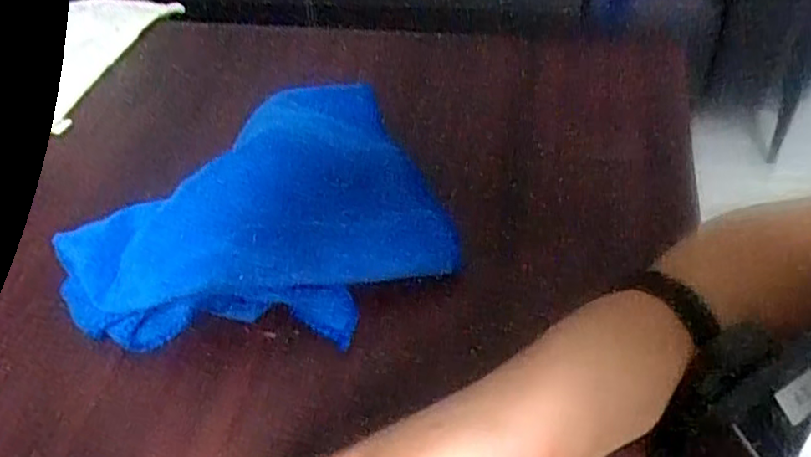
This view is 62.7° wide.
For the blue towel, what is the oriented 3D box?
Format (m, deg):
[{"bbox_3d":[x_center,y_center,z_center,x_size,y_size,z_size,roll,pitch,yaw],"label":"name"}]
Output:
[{"bbox_3d":[-0.079,0.000,0.384,0.223,0.058,0.159,-28,50,-18],"label":"blue towel"}]

